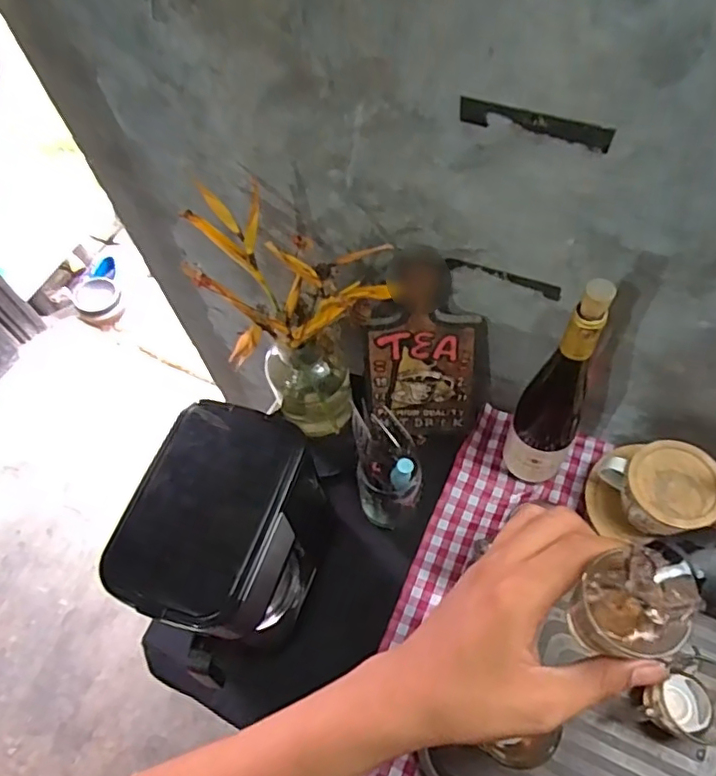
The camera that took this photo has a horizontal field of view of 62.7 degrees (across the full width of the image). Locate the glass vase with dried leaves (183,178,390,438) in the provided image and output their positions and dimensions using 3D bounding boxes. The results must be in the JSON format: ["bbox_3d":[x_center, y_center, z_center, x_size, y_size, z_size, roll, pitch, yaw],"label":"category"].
[{"bbox_3d":[-0.065,-0.074,0.709,0.175,0.302,0.190,-25,60,-9],"label":"glass vase with dried leaves"}]

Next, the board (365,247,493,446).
[{"bbox_3d":[0.091,-0.040,0.724,0.155,0.286,0.025,2,43,0],"label":"board"}]

